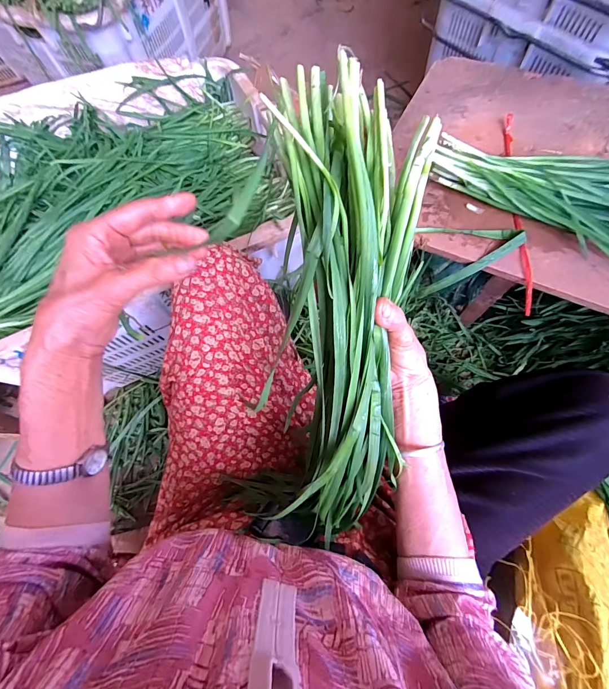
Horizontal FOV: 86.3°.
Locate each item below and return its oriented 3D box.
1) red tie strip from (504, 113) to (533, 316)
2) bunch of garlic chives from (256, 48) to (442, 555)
[{"bbox_3d":[0.320,-0.213,0.481,0.017,0.022,0.371,7,72,5],"label":"red tie strip"},{"bbox_3d":[0.037,-0.011,0.280,0.117,0.058,0.379,0,103,2],"label":"bunch of garlic chives"}]

